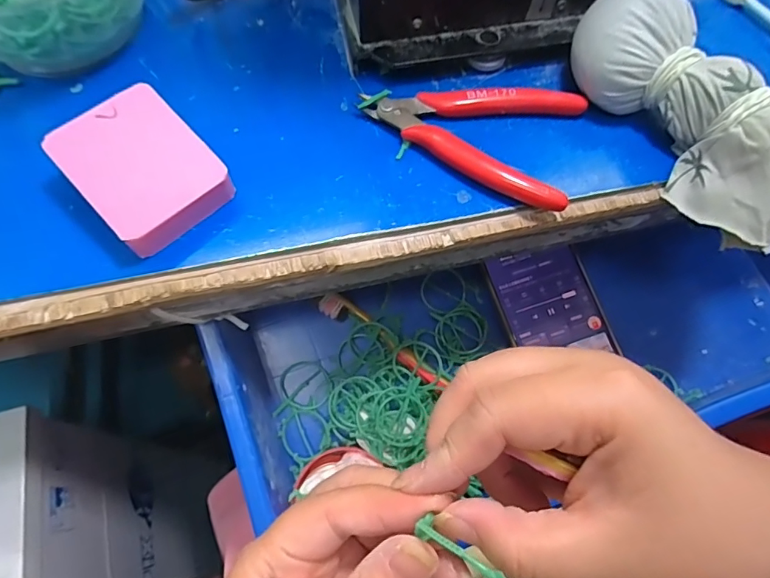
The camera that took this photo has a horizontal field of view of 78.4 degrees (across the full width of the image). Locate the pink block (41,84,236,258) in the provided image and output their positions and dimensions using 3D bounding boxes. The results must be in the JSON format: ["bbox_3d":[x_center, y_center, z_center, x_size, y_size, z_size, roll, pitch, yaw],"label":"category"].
[{"bbox_3d":[-0.119,-0.059,0.234,0.057,0.028,0.070,-41,74,-16],"label":"pink block"}]

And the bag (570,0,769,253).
[{"bbox_3d":[0.156,-0.089,0.238,0.045,0.044,0.146,-36,86,-15],"label":"bag"}]

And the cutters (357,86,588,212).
[{"bbox_3d":[0.055,-0.094,0.259,0.116,0.014,0.072,32,70,12],"label":"cutters"}]

